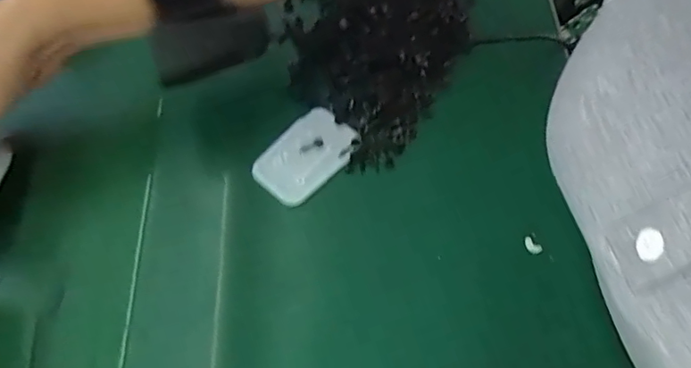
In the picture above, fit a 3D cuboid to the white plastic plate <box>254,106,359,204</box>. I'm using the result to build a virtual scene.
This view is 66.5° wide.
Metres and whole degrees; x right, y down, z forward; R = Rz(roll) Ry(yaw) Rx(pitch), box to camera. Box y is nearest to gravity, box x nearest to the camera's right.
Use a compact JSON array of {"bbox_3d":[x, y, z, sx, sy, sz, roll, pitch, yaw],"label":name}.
[{"bbox_3d":[-0.027,-0.019,0.352,0.046,0.007,0.070,33,68,18],"label":"white plastic plate"}]

